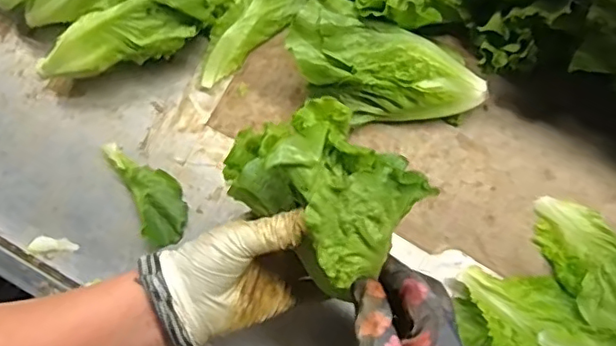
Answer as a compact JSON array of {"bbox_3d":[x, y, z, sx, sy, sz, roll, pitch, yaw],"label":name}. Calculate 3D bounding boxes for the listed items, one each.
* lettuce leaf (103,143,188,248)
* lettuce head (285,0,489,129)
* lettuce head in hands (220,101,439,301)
[{"bbox_3d":[-0.135,0.010,0.484,0.041,0.034,0.101,-29,79,-6],"label":"lettuce leaf"},{"bbox_3d":[0.064,-0.082,0.484,0.159,0.072,0.072,22,78,5],"label":"lettuce head"},{"bbox_3d":[0.005,0.007,0.371,0.123,0.061,0.086,40,81,8],"label":"lettuce head in hands"}]

